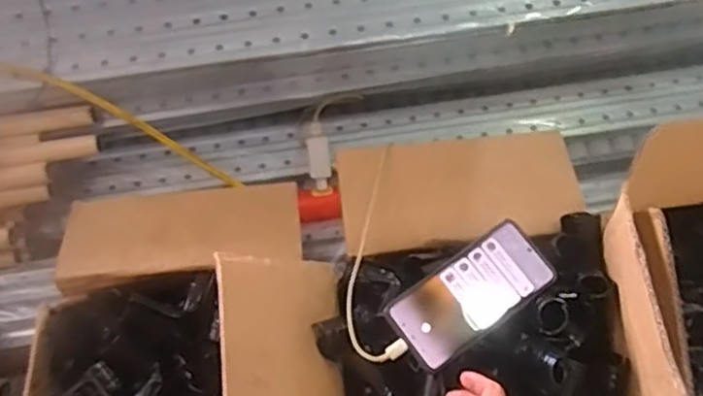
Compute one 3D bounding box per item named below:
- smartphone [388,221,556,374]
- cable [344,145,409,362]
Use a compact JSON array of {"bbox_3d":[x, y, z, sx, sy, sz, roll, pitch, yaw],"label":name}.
[{"bbox_3d":[0.119,0.092,0.668,0.164,0.014,0.077,-35,81,-15],"label":"smartphone"},{"bbox_3d":[0.032,0.046,0.715,0.063,0.020,0.254,5,56,3],"label":"cable"}]

